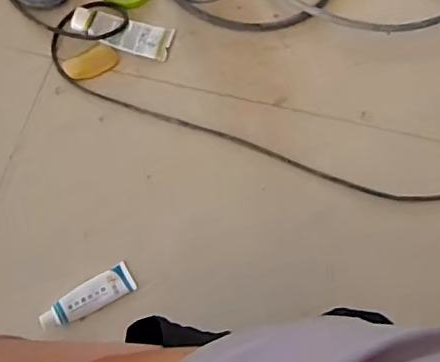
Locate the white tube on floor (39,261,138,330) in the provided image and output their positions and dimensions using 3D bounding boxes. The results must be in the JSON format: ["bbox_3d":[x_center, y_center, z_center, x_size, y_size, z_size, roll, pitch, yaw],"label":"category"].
[{"bbox_3d":[-0.212,0.186,0.914,0.152,0.027,0.051,-28,70,-11],"label":"white tube on floor"}]

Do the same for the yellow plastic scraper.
[{"bbox_3d":[-0.246,-0.225,1.093,0.099,0.005,0.056,-27,75,-9],"label":"yellow plastic scraper"}]

